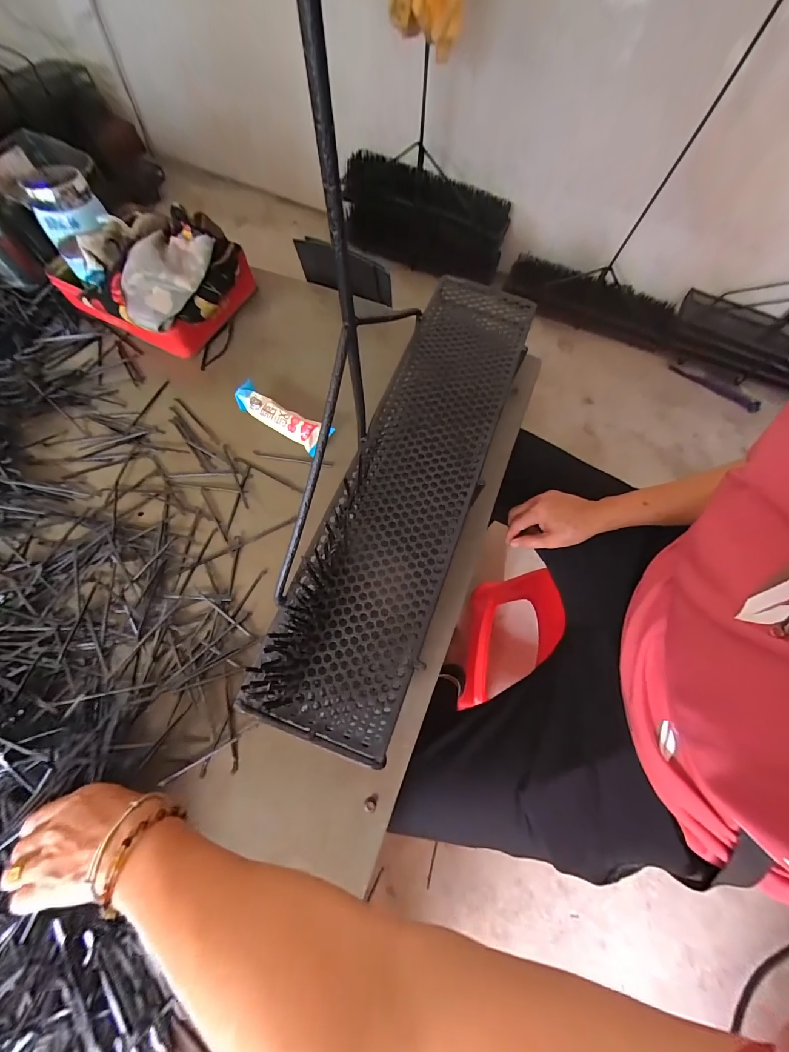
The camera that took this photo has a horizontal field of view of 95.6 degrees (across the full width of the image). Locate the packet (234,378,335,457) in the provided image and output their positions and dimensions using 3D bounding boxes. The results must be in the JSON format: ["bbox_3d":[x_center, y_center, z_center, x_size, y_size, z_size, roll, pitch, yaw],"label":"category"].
[{"bbox_3d":[-0.155,-0.147,0.498,0.137,0.038,0.047,26,70,7],"label":"packet"}]

